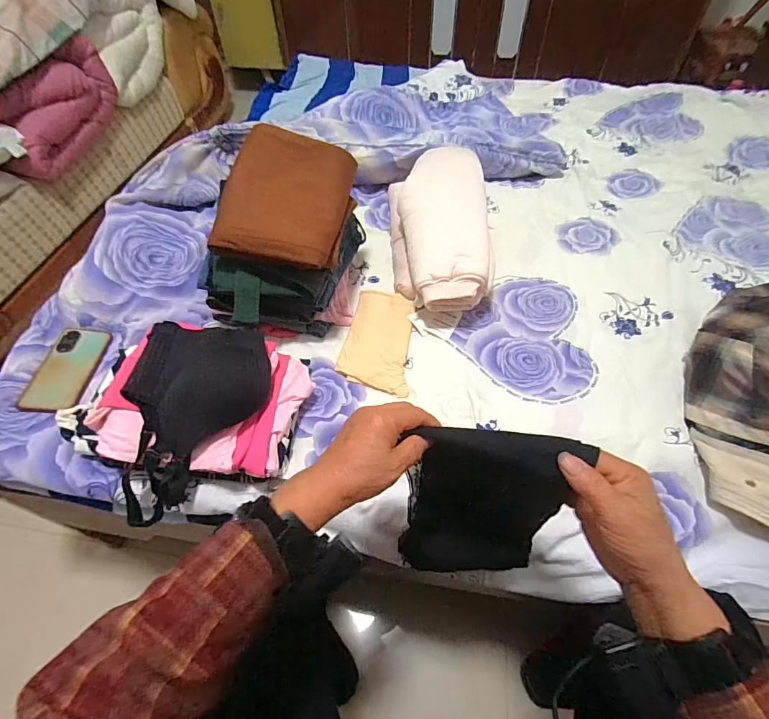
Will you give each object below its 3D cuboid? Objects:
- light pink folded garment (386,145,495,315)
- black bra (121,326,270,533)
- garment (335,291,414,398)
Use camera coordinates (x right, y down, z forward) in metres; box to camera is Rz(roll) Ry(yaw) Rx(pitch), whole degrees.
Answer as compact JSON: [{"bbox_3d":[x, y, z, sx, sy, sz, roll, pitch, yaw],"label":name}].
[{"bbox_3d":[0.100,-0.242,0.755,0.168,0.113,0.361,1,63,0],"label":"light pink folded garment"},{"bbox_3d":[-0.256,0.073,0.546,0.168,0.109,0.245,5,53,5],"label":"black bra"},{"bbox_3d":[-0.006,-0.038,0.690,0.112,0.017,0.198,8,53,7],"label":"garment"}]

